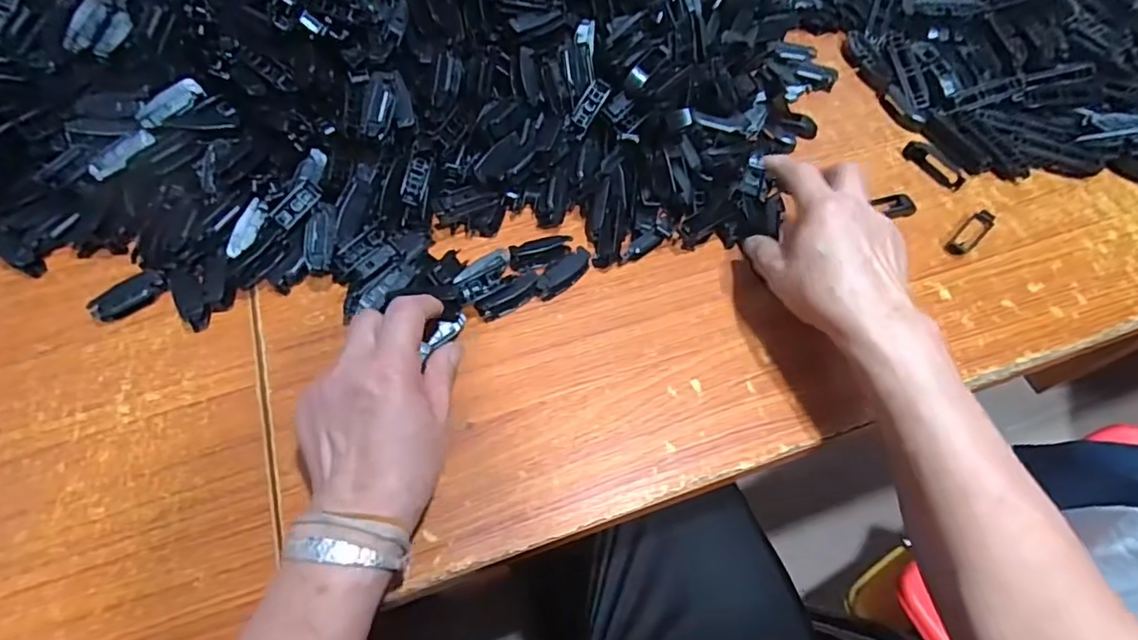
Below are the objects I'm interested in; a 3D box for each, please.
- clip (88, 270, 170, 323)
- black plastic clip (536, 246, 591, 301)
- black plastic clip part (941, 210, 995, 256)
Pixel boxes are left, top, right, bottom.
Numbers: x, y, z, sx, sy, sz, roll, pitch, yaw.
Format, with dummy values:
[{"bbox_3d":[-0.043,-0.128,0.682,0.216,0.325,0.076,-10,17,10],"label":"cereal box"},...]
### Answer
[{"bbox_3d":[-0.310,-0.018,0.419,0.051,0.016,0.023,-31,68,-17],"label":"clip"},{"bbox_3d":[-0.004,-0.035,0.445,0.016,0.011,0.051,40,68,17],"label":"black plastic clip"},{"bbox_3d":[0.327,-0.071,0.480,0.056,0.006,0.017,-37,69,-19],"label":"black plastic clip part"}]

